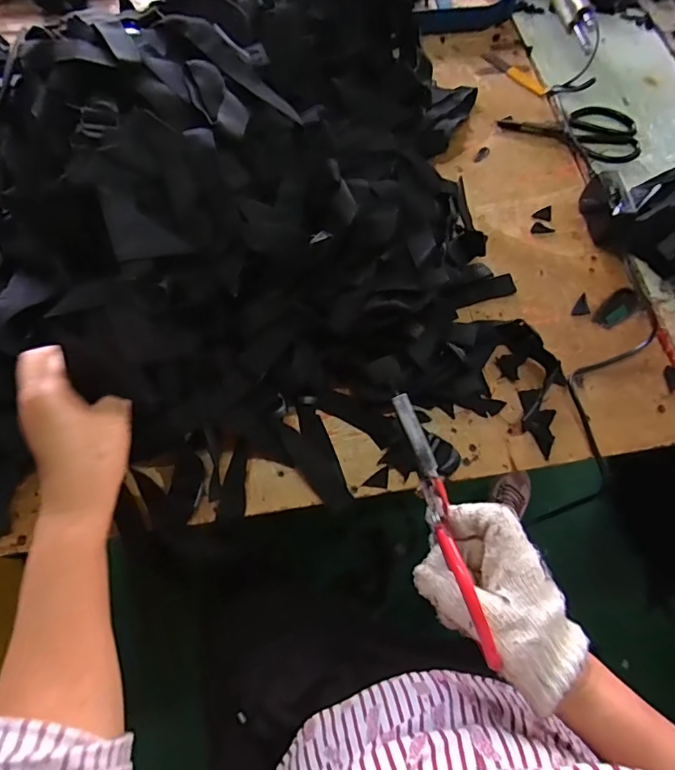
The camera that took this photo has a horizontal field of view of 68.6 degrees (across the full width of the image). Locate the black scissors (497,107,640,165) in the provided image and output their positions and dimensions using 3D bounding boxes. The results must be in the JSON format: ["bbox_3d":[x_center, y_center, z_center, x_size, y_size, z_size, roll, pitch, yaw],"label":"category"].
[{"bbox_3d":[0.297,-0.325,0.634,0.172,0.021,0.082,14,68,4],"label":"black scissors"}]

